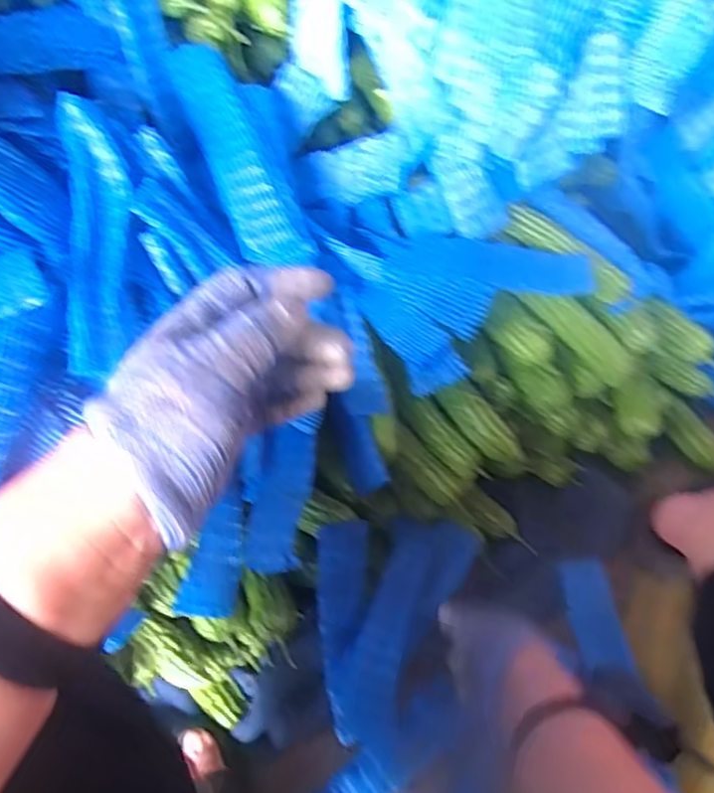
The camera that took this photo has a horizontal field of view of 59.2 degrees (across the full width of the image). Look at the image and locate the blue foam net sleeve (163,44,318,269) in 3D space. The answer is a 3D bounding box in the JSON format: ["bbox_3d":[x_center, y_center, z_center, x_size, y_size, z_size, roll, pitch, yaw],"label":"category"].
[{"bbox_3d":[-0.122,-0.243,0.621,0.071,0.034,0.254,-24,79,-14],"label":"blue foam net sleeve"}]

